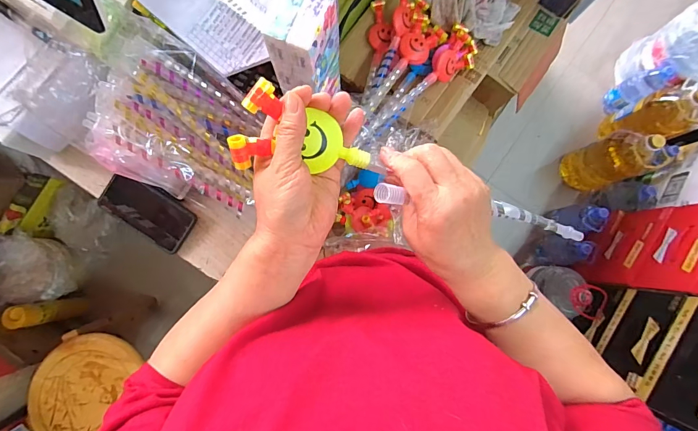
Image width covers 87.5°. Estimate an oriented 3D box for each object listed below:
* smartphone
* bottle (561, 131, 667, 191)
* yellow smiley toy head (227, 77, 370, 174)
[{"bbox_3d":[-0.318,-0.009,0.574,0.149,0.012,0.072,34,84,1],"label":"smartphone"},{"bbox_3d":[0.909,-0.193,1.258,0.157,0.356,0.160,-19,85,-4],"label":"bottle"},{"bbox_3d":[-0.043,-0.057,0.313,0.111,0.023,0.070,27,102,-20],"label":"yellow smiley toy head"}]

